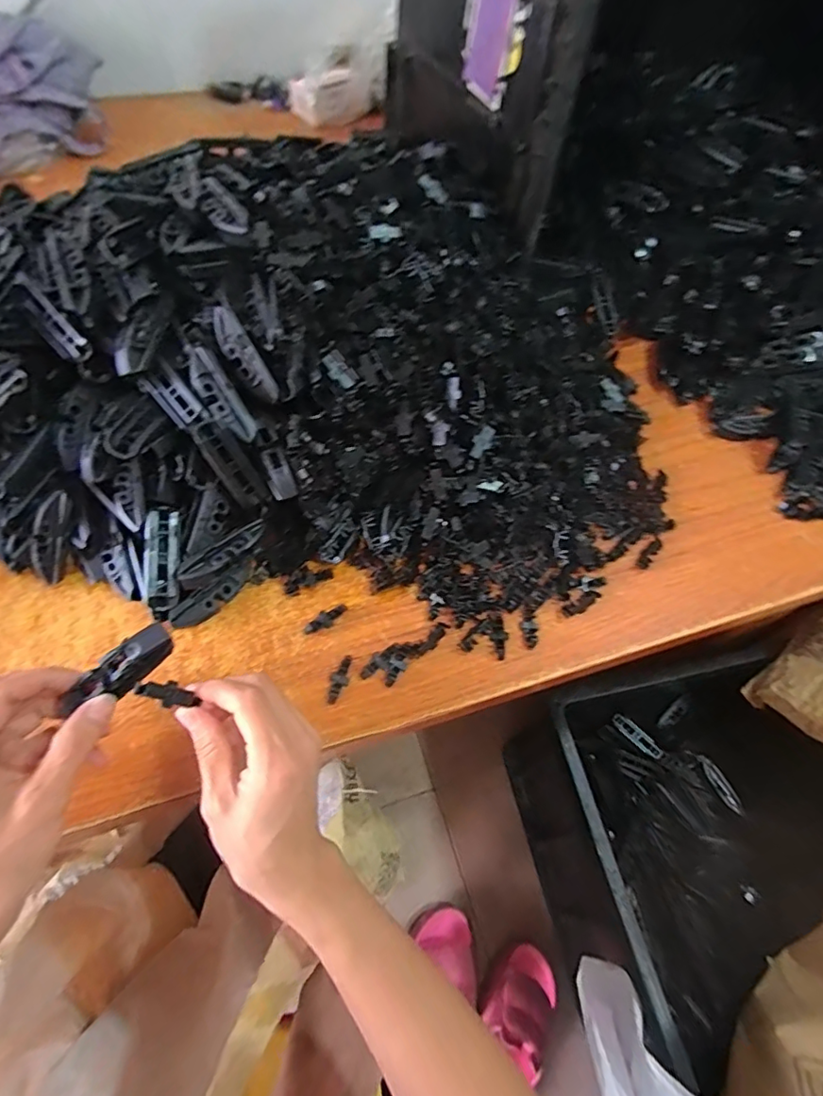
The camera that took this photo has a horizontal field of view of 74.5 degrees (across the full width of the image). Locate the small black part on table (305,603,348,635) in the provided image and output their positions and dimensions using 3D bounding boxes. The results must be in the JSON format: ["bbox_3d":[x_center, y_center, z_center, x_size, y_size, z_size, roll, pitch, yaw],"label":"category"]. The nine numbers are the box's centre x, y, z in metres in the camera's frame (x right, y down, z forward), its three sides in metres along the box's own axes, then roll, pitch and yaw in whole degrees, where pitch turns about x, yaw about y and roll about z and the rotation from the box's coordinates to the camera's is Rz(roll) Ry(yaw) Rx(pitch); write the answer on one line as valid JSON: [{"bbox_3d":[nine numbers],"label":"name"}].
[{"bbox_3d":[-0.065,0.054,0.409,0.035,0.004,0.013,-25,65,-17],"label":"small black part on table"}]

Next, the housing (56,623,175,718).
[{"bbox_3d":[-0.163,0.069,0.303,0.065,0.019,0.017,-37,68,-7],"label":"housing"}]

